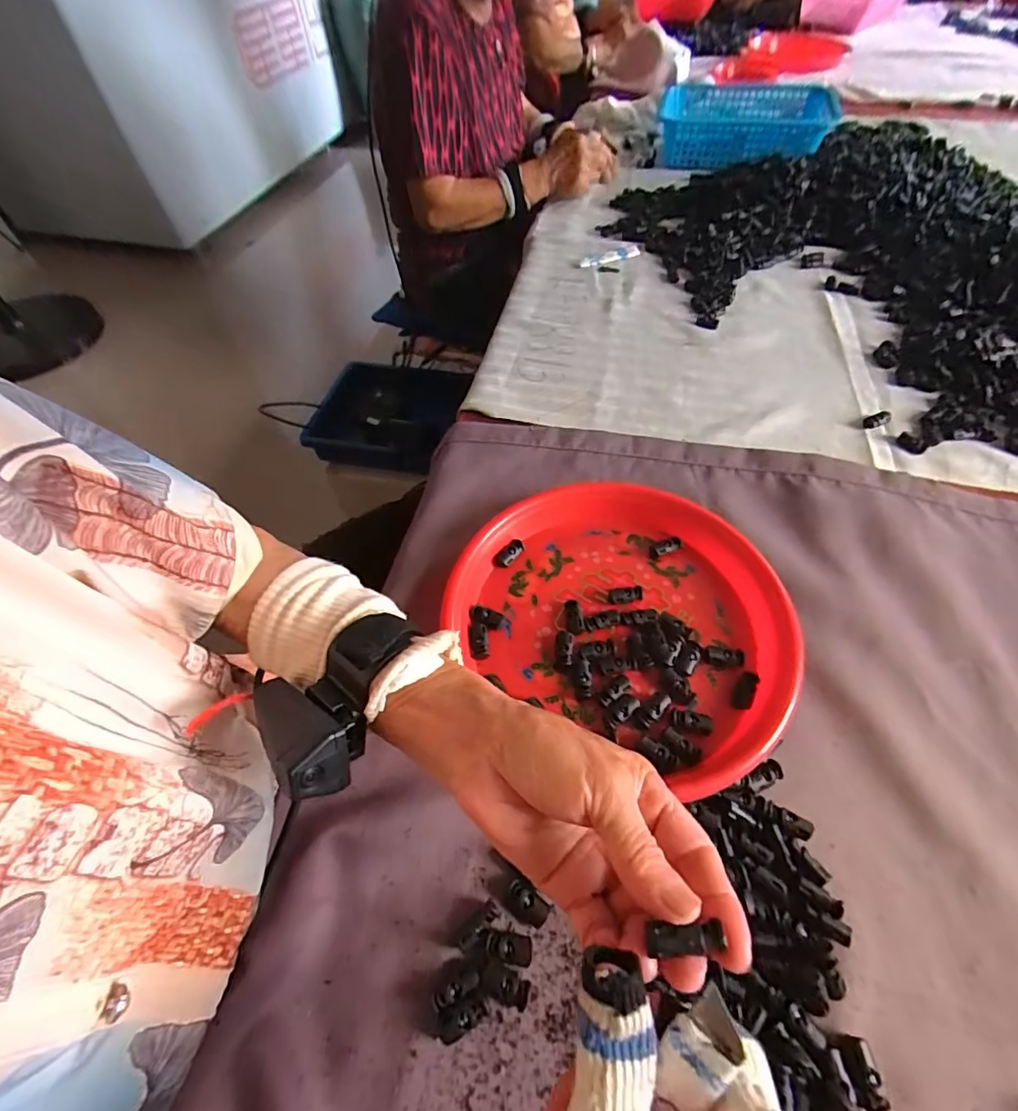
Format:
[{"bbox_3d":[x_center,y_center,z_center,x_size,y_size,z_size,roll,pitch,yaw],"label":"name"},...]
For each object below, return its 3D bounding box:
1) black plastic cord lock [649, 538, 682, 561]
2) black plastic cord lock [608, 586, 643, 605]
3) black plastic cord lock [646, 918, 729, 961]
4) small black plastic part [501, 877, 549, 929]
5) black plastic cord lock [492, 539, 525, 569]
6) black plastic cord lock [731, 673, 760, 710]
[{"bbox_3d":[0.134,-0.007,0.428,0.029,0.009,0.013,-20,57,-11],"label":"black plastic cord lock"},{"bbox_3d":[0.095,0.033,0.406,0.028,0.008,0.015,-4,55,0],"label":"black plastic cord lock"},{"bbox_3d":[0.062,0.135,0.174,0.024,0.008,0.009,0,55,-5],"label":"black plastic cord lock"},{"bbox_3d":[0.009,0.206,0.295,0.029,0.008,0.014,31,62,21],"label":"small black plastic part"},{"bbox_3d":[0.001,-0.001,0.435,0.031,0.008,0.015,-43,63,-8],"label":"black plastic cord lock"},{"bbox_3d":[0.171,0.098,0.361,0.014,0.010,0.028,27,60,19],"label":"black plastic cord lock"}]

